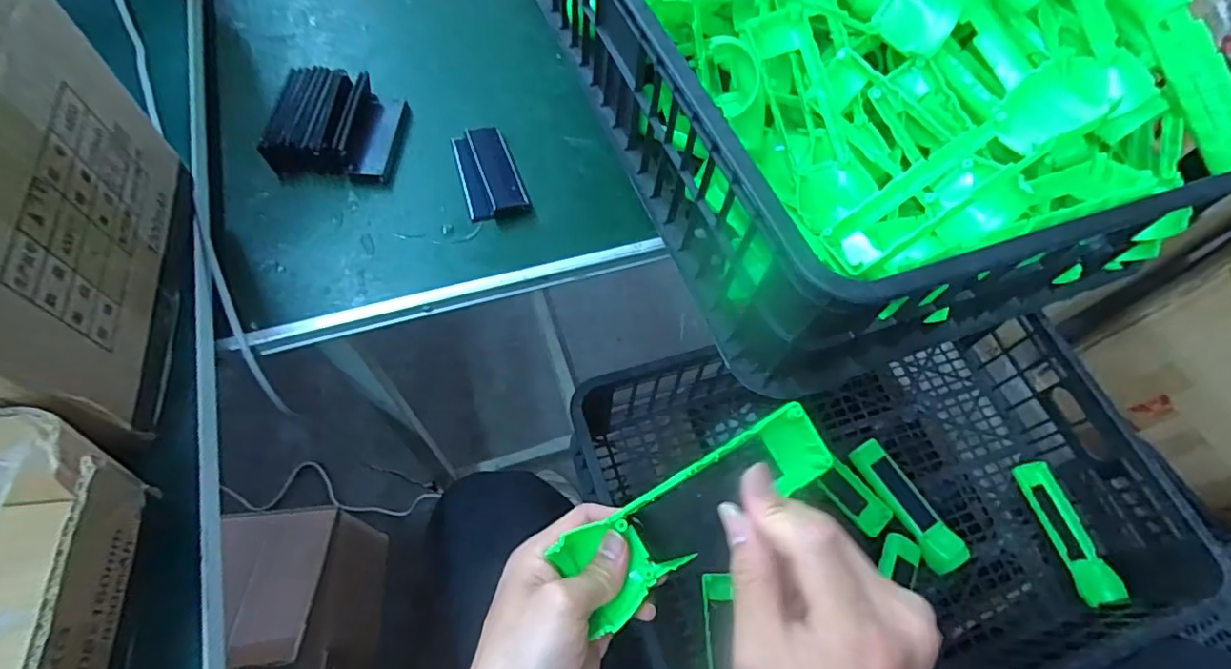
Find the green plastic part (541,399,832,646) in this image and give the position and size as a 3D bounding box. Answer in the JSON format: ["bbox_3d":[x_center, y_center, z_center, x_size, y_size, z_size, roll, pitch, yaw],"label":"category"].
[{"bbox_3d":[0.047,0.095,0.313,0.158,0.026,0.046,-29,67,-13],"label":"green plastic part"}]

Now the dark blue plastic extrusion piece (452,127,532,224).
[{"bbox_3d":[-0.107,-0.137,0.488,0.047,0.012,0.095,-15,64,-11],"label":"dark blue plastic extrusion piece"}]

